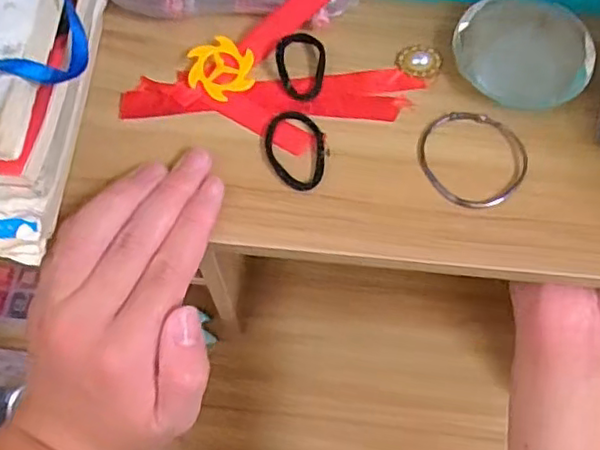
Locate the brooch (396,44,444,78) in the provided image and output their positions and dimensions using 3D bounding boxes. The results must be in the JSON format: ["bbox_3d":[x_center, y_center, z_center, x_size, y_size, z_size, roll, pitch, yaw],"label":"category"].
[{"bbox_3d":[0.069,-0.095,0.368,0.025,0.004,0.021,8,66,3],"label":"brooch"}]

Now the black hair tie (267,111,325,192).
[{"bbox_3d":[-0.002,-0.041,0.348,0.031,0.004,0.049,-15,67,-7],"label":"black hair tie"}]

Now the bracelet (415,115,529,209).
[{"bbox_3d":[0.092,-0.037,0.347,0.058,0.007,0.054,0,66,0],"label":"bracelet"}]

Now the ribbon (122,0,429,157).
[{"bbox_3d":[-0.015,-0.079,0.351,0.153,0.026,0.080,-23,68,-11],"label":"ribbon"}]

